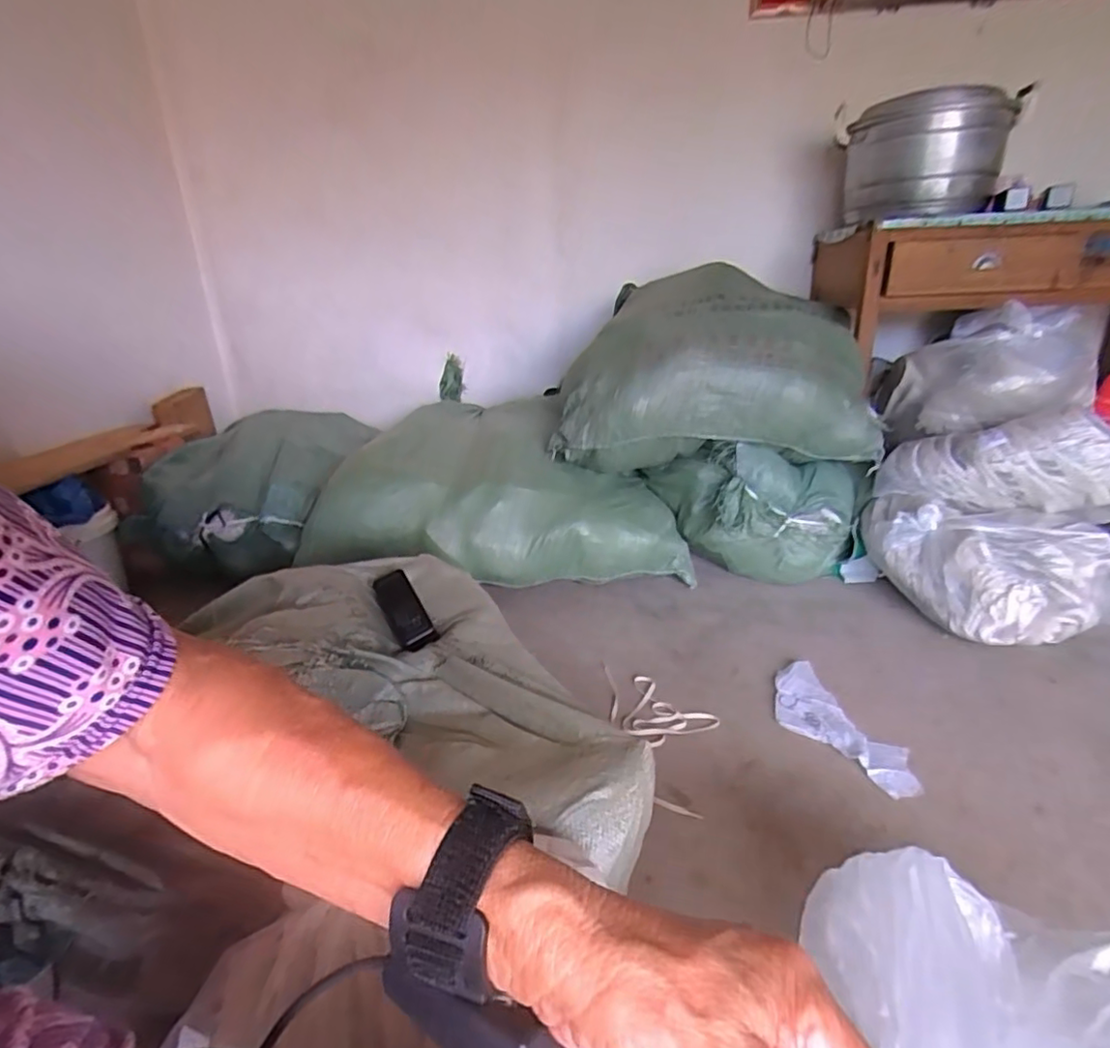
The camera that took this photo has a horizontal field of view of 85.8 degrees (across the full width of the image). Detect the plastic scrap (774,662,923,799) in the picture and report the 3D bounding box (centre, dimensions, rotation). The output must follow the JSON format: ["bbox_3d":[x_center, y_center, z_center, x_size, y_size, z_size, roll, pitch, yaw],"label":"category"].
[{"bbox_3d":[0.449,0.325,0.964,0.134,0.021,0.300,-10,23,-17],"label":"plastic scrap"}]

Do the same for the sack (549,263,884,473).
[{"bbox_3d":[0.406,-0.383,1.475,0.734,0.394,0.512,7,24,22],"label":"sack"}]

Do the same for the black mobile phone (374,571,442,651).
[{"bbox_3d":[-0.232,0.134,0.917,0.054,0.016,0.134,-33,64,-7],"label":"black mobile phone"}]

